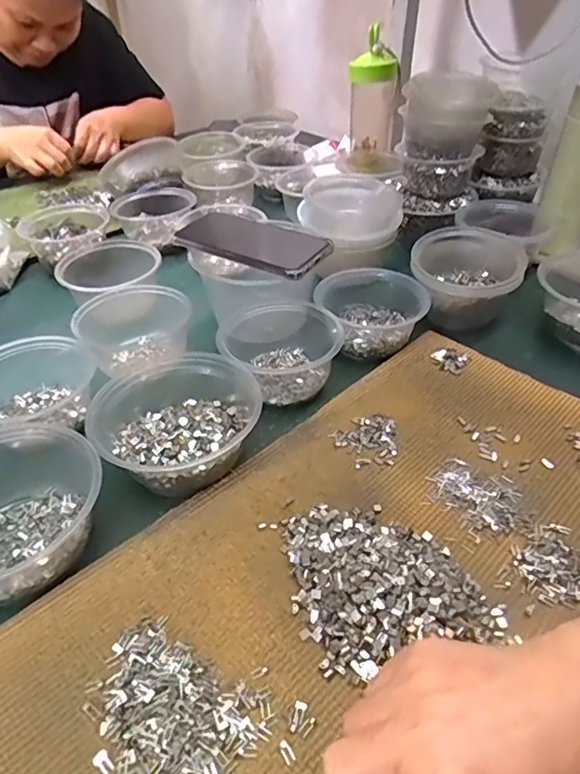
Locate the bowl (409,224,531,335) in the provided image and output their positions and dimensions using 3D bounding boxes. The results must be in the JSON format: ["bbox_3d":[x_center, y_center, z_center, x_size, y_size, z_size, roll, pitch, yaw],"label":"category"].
[{"bbox_3d":[0.192,-0.121,0.597,0.115,0.067,0.116,16,44,19],"label":"bowl"}]

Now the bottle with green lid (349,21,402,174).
[{"bbox_3d":[0.135,-0.455,0.884,0.079,0.198,0.061,-3,41,-2],"label":"bottle with green lid"}]

